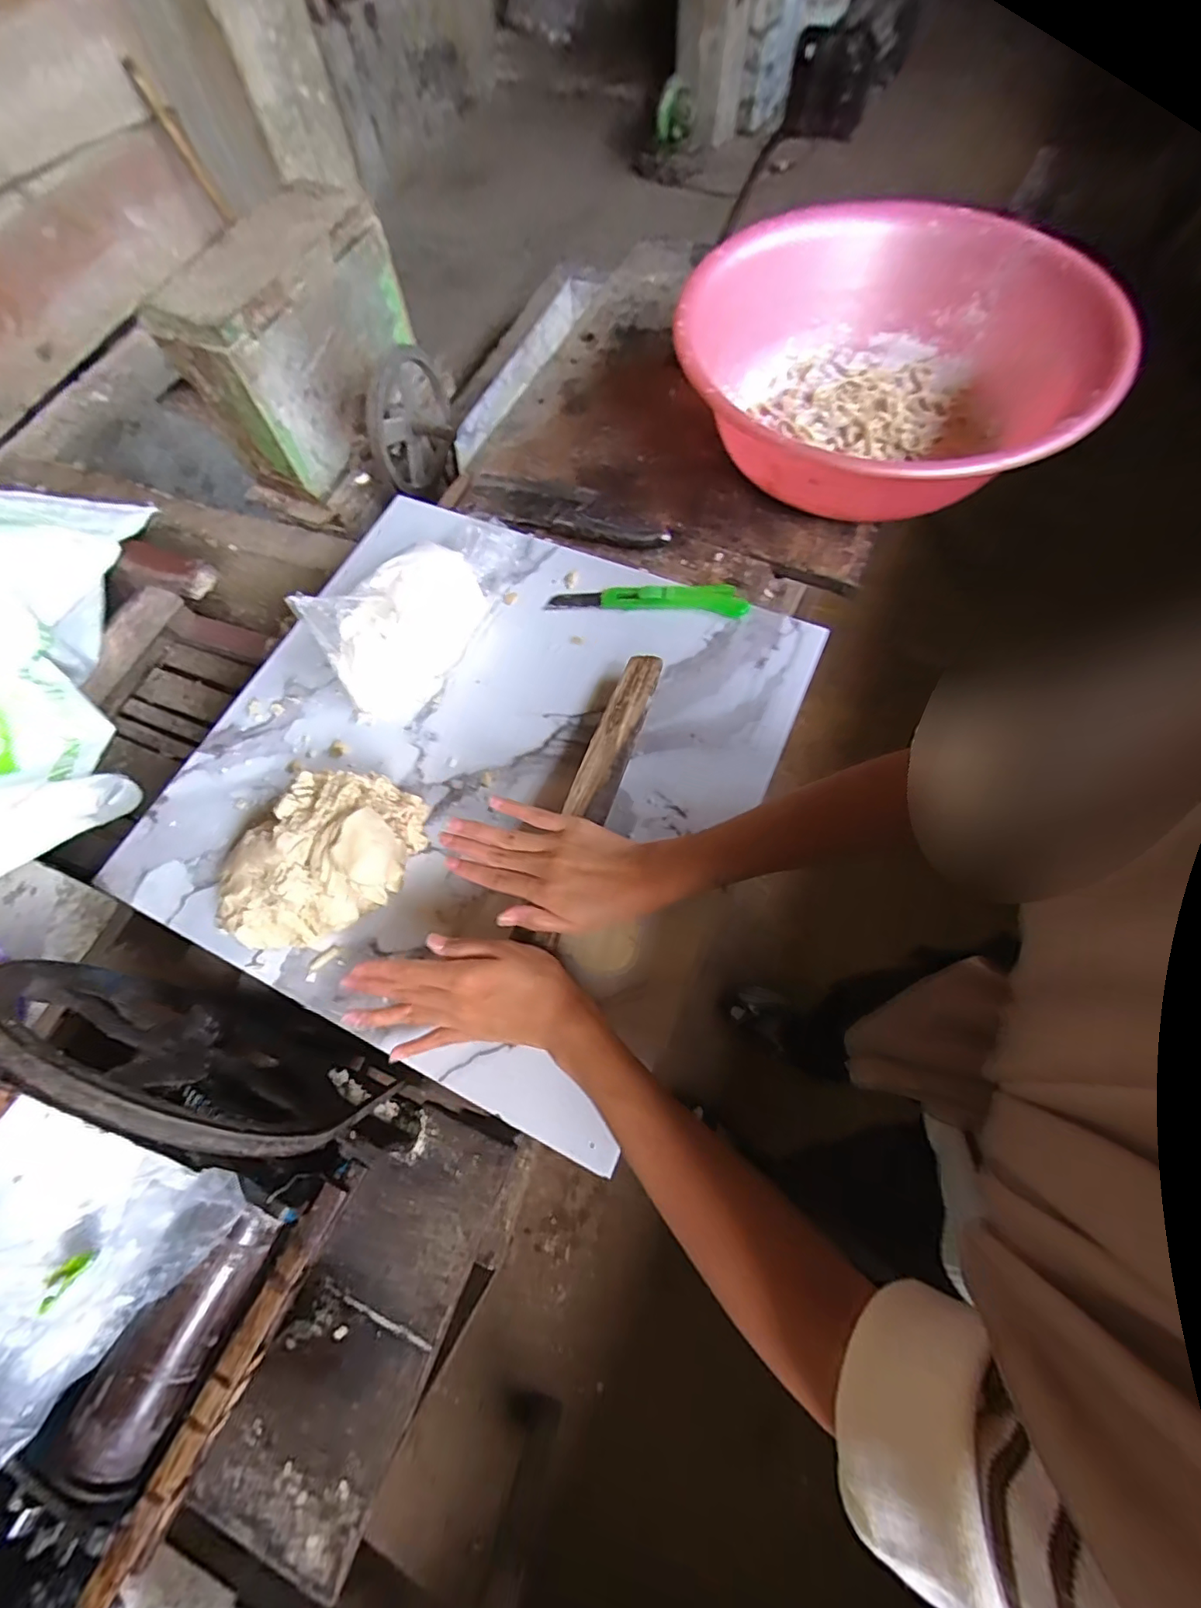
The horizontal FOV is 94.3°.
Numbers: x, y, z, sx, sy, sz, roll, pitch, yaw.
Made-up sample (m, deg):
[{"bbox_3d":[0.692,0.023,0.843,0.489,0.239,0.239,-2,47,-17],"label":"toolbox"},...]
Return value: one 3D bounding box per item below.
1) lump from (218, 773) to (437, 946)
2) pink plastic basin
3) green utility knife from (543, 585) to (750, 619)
[{"bbox_3d":[-0.222,0.041,0.443,0.118,0.068,0.163,37,72,16],"label":"lump"},{"bbox_3d":[0.279,-0.447,0.585,0.381,0.131,0.408,-1,66,2],"label":"pink plastic basin"},{"bbox_3d":[0.046,-0.205,0.551,0.193,0.014,0.034,4,66,4],"label":"green utility knife"}]

